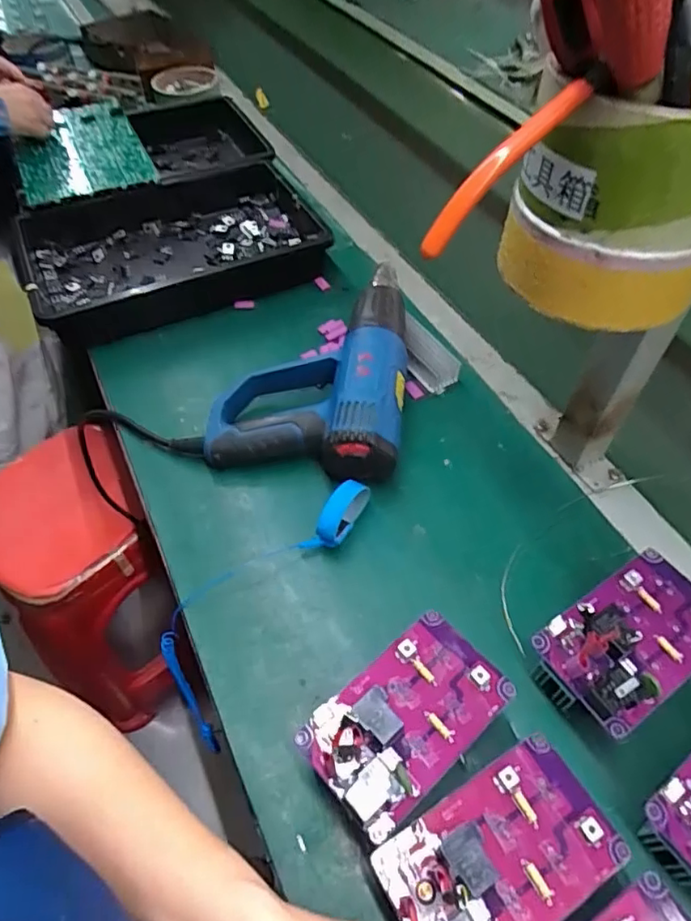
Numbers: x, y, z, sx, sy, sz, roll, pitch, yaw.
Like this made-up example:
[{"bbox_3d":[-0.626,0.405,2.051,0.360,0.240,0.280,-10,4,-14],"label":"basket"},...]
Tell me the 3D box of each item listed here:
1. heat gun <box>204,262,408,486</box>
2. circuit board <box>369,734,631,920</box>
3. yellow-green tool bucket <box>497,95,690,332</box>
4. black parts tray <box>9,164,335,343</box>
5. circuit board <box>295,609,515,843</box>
[{"bbox_3d":[-0.030,-0.106,0.635,0.198,0.093,0.261,9,53,7],"label":"heat gun"},{"bbox_3d":[0.093,0.235,0.346,0.142,0.020,0.083,-26,57,-19],"label":"circuit board"},{"bbox_3d":[0.162,-0.156,0.340,0.125,0.118,0.101,17,55,12],"label":"yellow-green tool bucket"},{"bbox_3d":[-0.227,-0.285,0.787,0.374,0.066,0.241,-22,56,-16],"label":"black parts tray"},{"bbox_3d":[0.044,0.171,0.397,0.140,0.028,0.079,-35,60,-24],"label":"circuit board"}]

